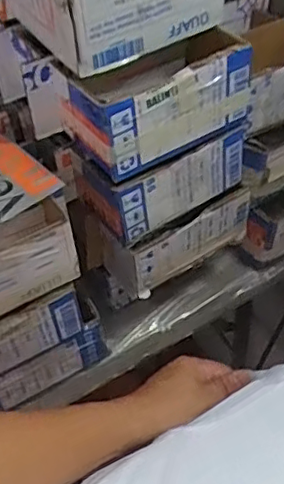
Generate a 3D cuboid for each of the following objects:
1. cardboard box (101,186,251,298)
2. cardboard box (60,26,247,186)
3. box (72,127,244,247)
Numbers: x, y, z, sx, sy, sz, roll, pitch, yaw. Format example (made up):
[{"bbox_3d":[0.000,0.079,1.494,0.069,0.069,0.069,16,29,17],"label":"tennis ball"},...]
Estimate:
[{"bbox_3d":[0.039,-0.009,0.634,0.152,0.090,0.060,-29,51,-21],"label":"cardboard box"},{"bbox_3d":[0.011,-0.135,0.530,0.157,0.078,0.090,-28,51,-20],"label":"cardboard box"},{"bbox_3d":[0.020,-0.072,0.579,0.157,0.075,0.080,-25,50,-18],"label":"box"}]

